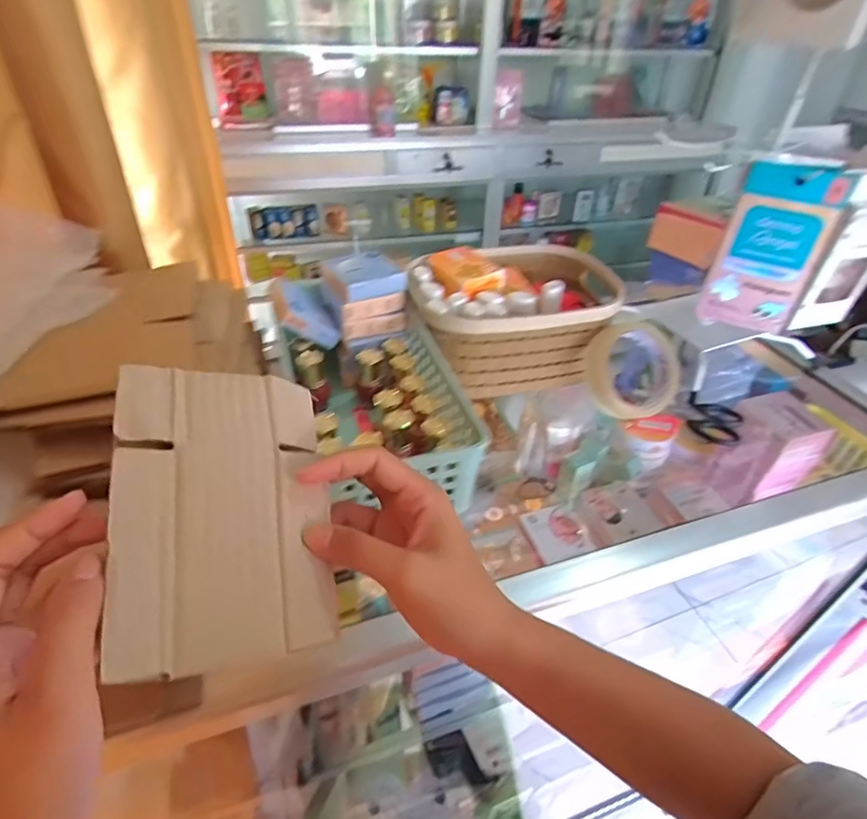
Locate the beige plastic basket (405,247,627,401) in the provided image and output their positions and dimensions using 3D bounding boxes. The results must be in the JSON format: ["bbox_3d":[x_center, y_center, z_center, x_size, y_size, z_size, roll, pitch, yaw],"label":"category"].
[{"bbox_3d":[0.085,-0.108,0.570,0.208,0.092,0.166,-3,38,-7],"label":"beige plastic basket"}]

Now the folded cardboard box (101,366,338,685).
[{"bbox_3d":[-0.099,0.045,0.253,0.096,0.010,0.141,4,64,-33],"label":"folded cardboard box"}]

